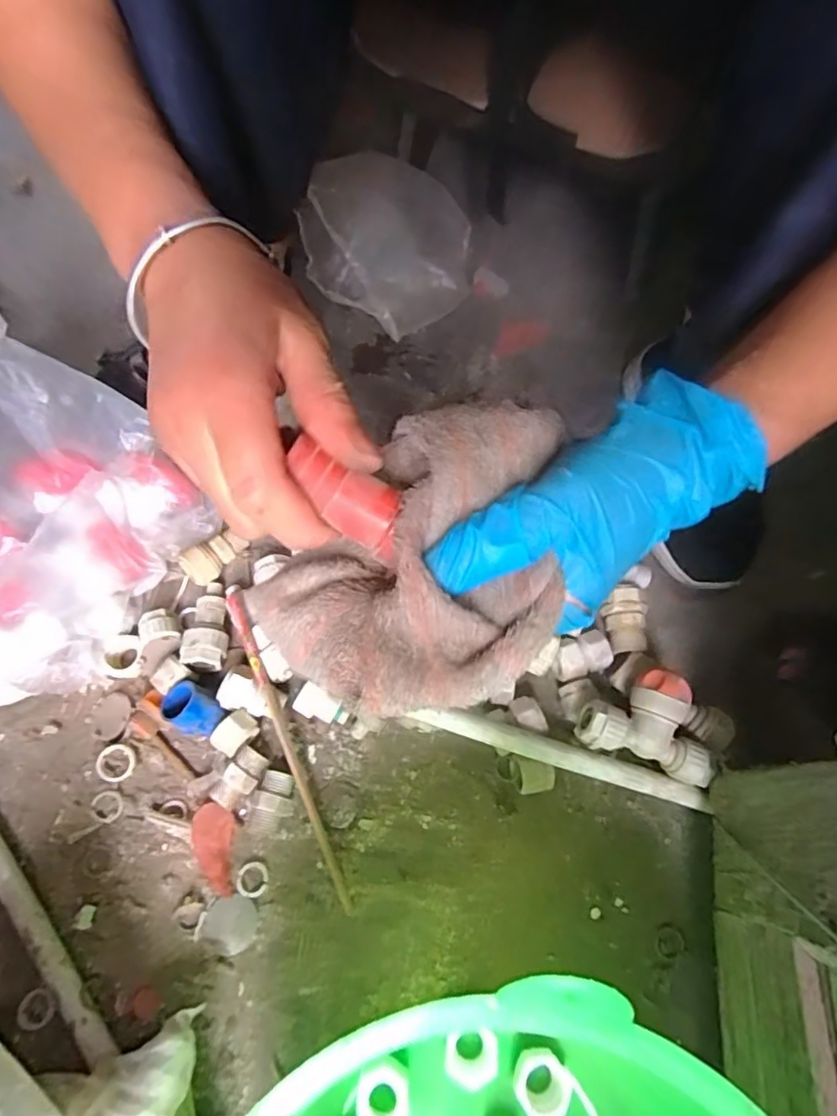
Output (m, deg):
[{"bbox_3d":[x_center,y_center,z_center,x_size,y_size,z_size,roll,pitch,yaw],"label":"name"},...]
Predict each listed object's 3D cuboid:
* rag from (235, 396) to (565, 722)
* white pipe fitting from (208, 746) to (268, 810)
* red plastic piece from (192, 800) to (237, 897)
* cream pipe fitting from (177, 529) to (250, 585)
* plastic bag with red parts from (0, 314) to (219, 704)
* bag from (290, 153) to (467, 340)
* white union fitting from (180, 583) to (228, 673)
[{"bbox_3d":[0.003,-0.002,0.221,0.104,0.071,0.127,42,72,15],"label":"rag"},{"bbox_3d":[-0.125,0.155,0.398,0.022,0.020,0.043,34,71,12],"label":"white pipe fitting"},{"bbox_3d":[-0.138,0.195,0.382,0.025,0.011,0.057,-7,68,-4],"label":"red plastic piece"},{"bbox_3d":[-0.165,-0.002,0.461,0.028,0.023,0.051,39,72,14],"label":"cream pipe fitting"},{"bbox_3d":[-0.275,-0.018,0.386,0.145,0.172,0.236,31,70,11],"label":"plastic bag with red parts"},{"bbox_3d":[-0.027,-0.297,0.538,0.149,0.045,0.192,2,66,0],"label":"bag"},{"bbox_3d":[-0.158,0.050,0.436,0.031,0.031,0.067,8,67,2],"label":"white union fitting"}]

